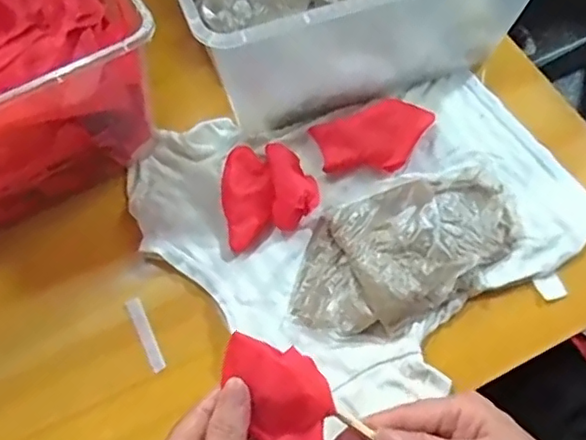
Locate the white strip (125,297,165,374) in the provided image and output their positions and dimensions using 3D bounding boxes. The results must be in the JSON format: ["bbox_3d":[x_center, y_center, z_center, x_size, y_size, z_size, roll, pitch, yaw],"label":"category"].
[{"bbox_3d":[-0.109,0.085,0.447,0.010,0.005,0.059,-24,65,-12],"label":"white strip"}]

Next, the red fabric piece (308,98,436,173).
[{"bbox_3d":[0.071,-0.071,0.506,0.098,0.024,0.056,-12,63,-7],"label":"red fabric piece"}]

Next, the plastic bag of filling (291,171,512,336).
[{"bbox_3d":[0.085,0.017,0.462,0.187,0.023,0.102,-30,67,-15],"label":"plastic bag of filling"}]

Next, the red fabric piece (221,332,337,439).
[{"bbox_3d":[-0.002,0.104,0.346,0.045,0.015,0.092,-29,93,-15],"label":"red fabric piece"}]

